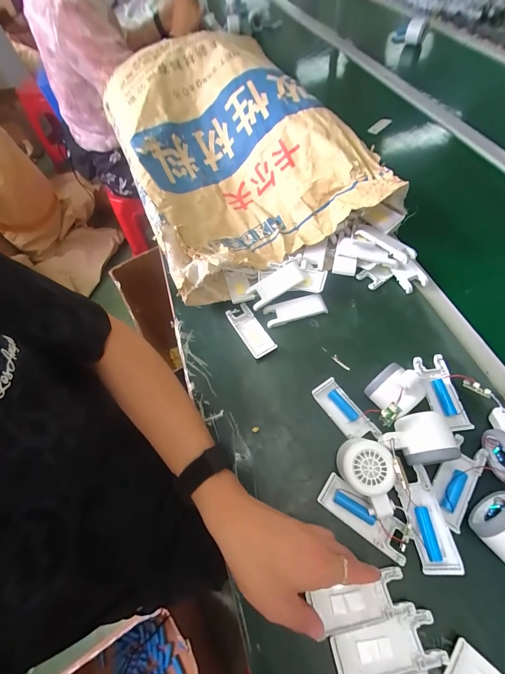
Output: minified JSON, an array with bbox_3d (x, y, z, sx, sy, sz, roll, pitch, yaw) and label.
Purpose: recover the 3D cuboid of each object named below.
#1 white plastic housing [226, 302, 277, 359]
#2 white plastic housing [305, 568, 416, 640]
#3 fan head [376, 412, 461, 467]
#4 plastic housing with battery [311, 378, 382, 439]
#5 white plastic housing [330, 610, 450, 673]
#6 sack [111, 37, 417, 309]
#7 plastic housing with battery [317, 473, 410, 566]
[{"bbox_3d":[-0.003,-0.012,0.476,0.039,0.013,0.102,-29,62,-9],"label":"white plastic housing"},{"bbox_3d":[0.114,0.280,0.305,0.098,0.008,0.040,-17,61,2],"label":"white plastic housing"},{"bbox_3d":[0.190,0.125,0.349,0.079,0.051,0.055,-10,61,1],"label":"fan head"},{"bbox_3d":[0.124,0.100,0.392,0.039,0.011,0.093,-33,63,-11],"label":"plastic housing with battery"},{"bbox_3d":[0.131,0.305,0.284,0.102,0.009,0.039,-14,61,-1],"label":"white plastic housing"},{"bbox_3d":[-0.058,-0.392,0.592,0.385,0.143,0.627,-23,61,-6],"label":"sack"},{"bbox_3d":[0.128,0.204,0.333,0.100,0.017,0.038,31,69,21],"label":"plastic housing with battery"}]

